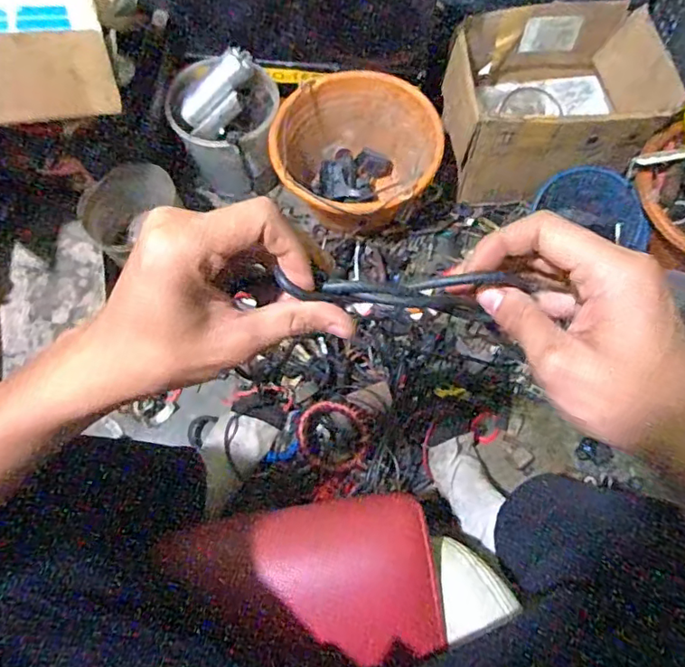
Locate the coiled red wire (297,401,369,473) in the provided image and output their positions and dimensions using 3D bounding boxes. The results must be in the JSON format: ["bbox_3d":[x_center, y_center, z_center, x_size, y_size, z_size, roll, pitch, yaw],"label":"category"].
[{"bbox_3d":[-0.014,0.144,0.737,0.099,0.022,0.085,28,73,10],"label":"coiled red wire"}]

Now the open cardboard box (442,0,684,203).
[{"bbox_3d":[0.328,-0.369,0.855,0.317,0.141,0.255,-9,71,-2],"label":"open cardboard box"}]

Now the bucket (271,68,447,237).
[{"bbox_3d":[0.021,-0.275,0.874,0.244,0.172,0.233,0,71,0],"label":"bucket"}]

